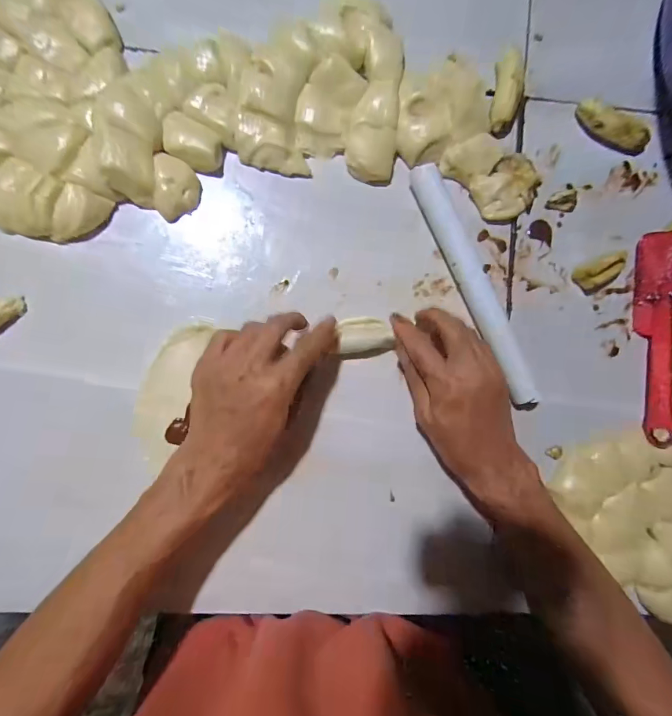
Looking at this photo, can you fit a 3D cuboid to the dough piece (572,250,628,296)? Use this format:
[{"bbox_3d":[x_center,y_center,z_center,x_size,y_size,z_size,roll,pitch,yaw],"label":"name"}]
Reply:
[{"bbox_3d":[0.251,-0.080,0.365,0.044,0.022,0.030,-23,93,-4],"label":"dough piece"}]

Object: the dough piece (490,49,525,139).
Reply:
[{"bbox_3d":[0.157,-0.242,0.360,0.028,0.015,0.066,1,111,-5],"label":"dough piece"}]

